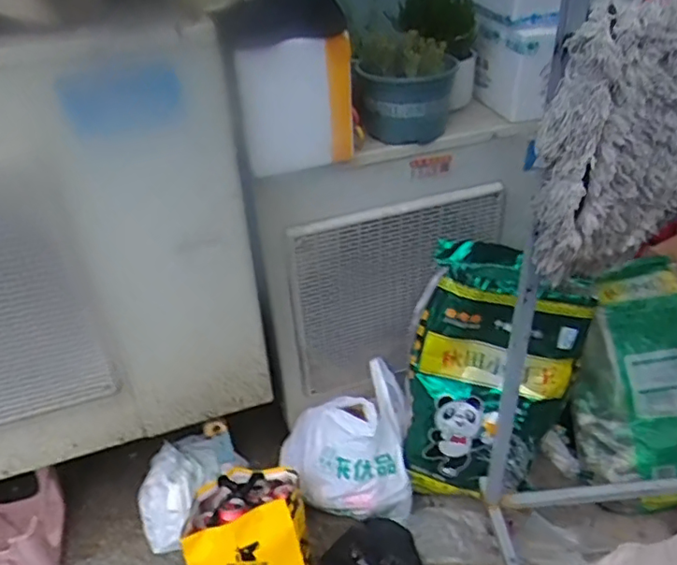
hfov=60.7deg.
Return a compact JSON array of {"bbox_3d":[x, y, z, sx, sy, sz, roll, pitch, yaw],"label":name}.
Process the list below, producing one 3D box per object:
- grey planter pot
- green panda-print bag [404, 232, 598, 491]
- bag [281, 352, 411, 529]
[{"bbox_3d":[0.145,-0.386,1.244,0.218,0.137,0.173,0,36,4],"label":"grey planter pot"},{"bbox_3d":[0.338,0.231,1.348,0.374,0.595,0.138,18,16,10],"label":"green panda-print bag"},{"bbox_3d":[0.014,0.392,1.402,0.323,0.189,0.290,-3,36,1],"label":"bag"}]

